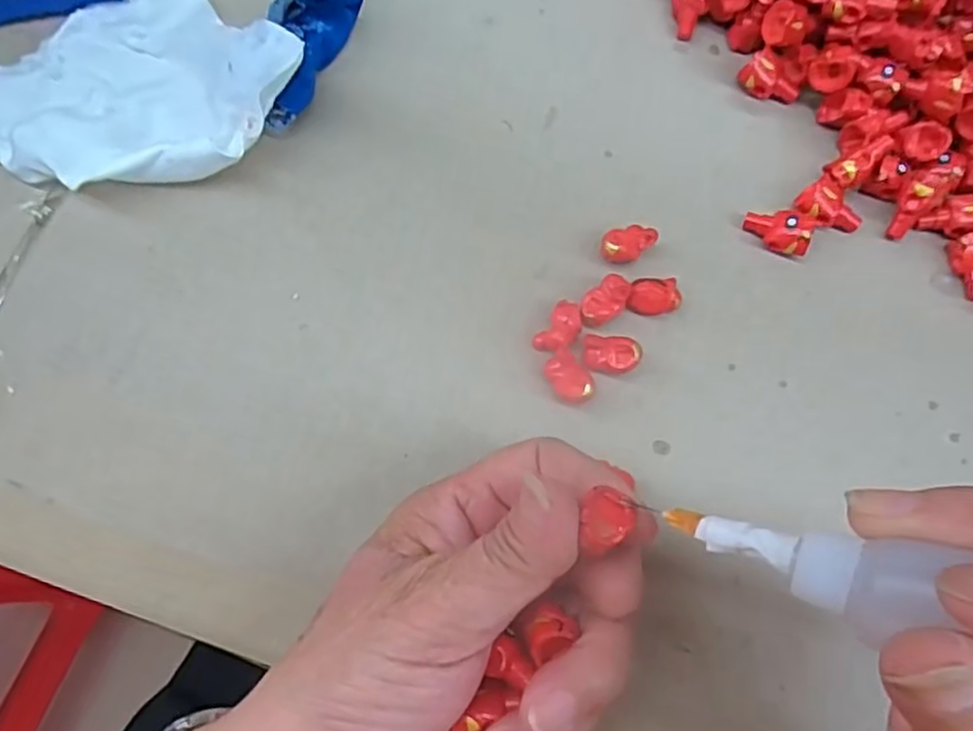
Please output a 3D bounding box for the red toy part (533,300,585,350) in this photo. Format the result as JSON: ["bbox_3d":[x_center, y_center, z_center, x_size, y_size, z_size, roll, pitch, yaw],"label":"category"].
[{"bbox_3d":[0.028,-0.013,0.268,0.013,0.012,0.020,36,78,8],"label":"red toy part"}]

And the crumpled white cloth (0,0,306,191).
[{"bbox_3d":[-0.143,-0.108,0.280,0.109,0.027,0.109,40,78,9],"label":"crumpled white cloth"}]

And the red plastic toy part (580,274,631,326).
[{"bbox_3d":[0.044,-0.023,0.271,0.021,0.012,0.013,-42,80,-10],"label":"red plastic toy part"}]

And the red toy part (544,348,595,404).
[{"bbox_3d":[0.030,0.006,0.263,0.013,0.013,0.020,-38,79,-10],"label":"red toy part"}]

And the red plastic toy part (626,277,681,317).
[{"bbox_3d":[0.064,-0.025,0.272,0.020,0.012,0.012,-2,76,-1],"label":"red plastic toy part"}]

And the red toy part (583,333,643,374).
[{"bbox_3d":[0.046,-0.003,0.266,0.020,0.013,0.013,7,76,1],"label":"red toy part"}]

